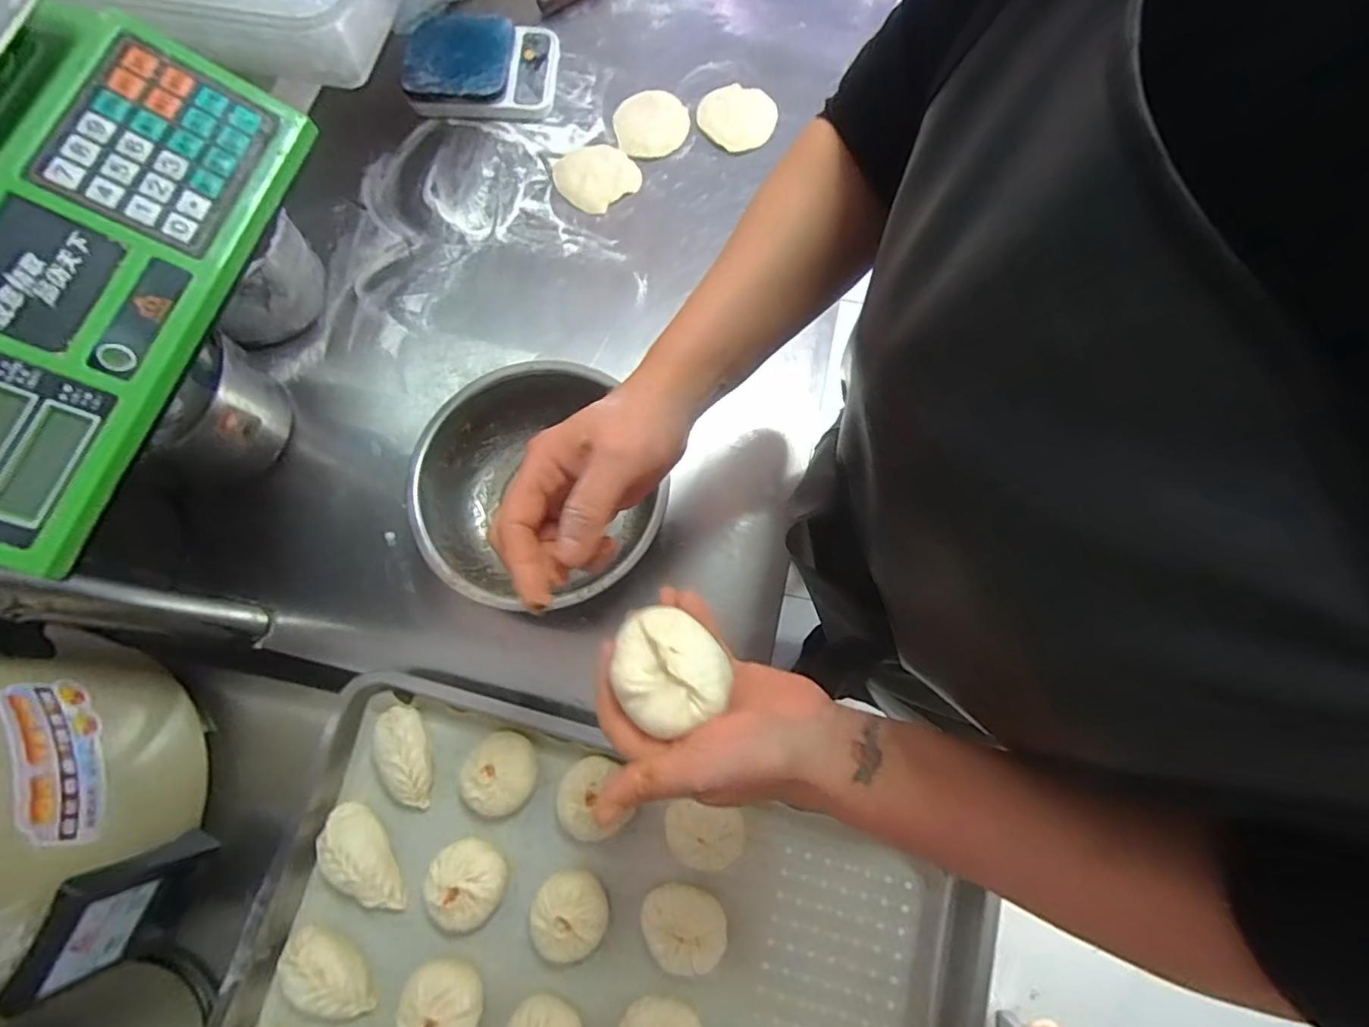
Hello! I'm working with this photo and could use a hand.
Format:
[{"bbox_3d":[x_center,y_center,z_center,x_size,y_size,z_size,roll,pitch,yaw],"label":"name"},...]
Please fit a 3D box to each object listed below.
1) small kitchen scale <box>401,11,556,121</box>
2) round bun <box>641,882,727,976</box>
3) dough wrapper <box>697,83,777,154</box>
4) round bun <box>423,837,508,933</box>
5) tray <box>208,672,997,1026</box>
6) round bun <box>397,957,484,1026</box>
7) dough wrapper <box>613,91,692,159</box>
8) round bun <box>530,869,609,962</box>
[{"bbox_3d":[-0.252,-0.562,0.767,0.177,0.049,0.136,-1,74,1],"label":"small kitchen scale"},{"bbox_3d":[-0.001,0.347,0.510,0.070,0.039,0.064,0,75,1],"label":"round bun"},{"bbox_3d":[0.067,-0.500,0.766,0.089,0.007,0.098,-33,79,-1],"label":"dough wrapper"},{"bbox_3d":[-0.188,0.316,0.522,0.063,0.030,0.071,33,77,10],"label":"round bun"},{"bbox_3d":[-0.070,0.394,0.505,0.593,0.060,0.386,15,75,5],"label":"tray"},{"bbox_3d":[-0.199,0.404,0.497,0.064,0.035,0.061,0,74,1],"label":"round bun"},{"bbox_3d":[-0.041,-0.489,0.768,0.091,0.007,0.097,-6,78,-5],"label":"dough wrapper"},{"bbox_3d":[-0.098,0.343,0.523,0.061,0.042,0.063,0,74,1],"label":"round bun"}]

